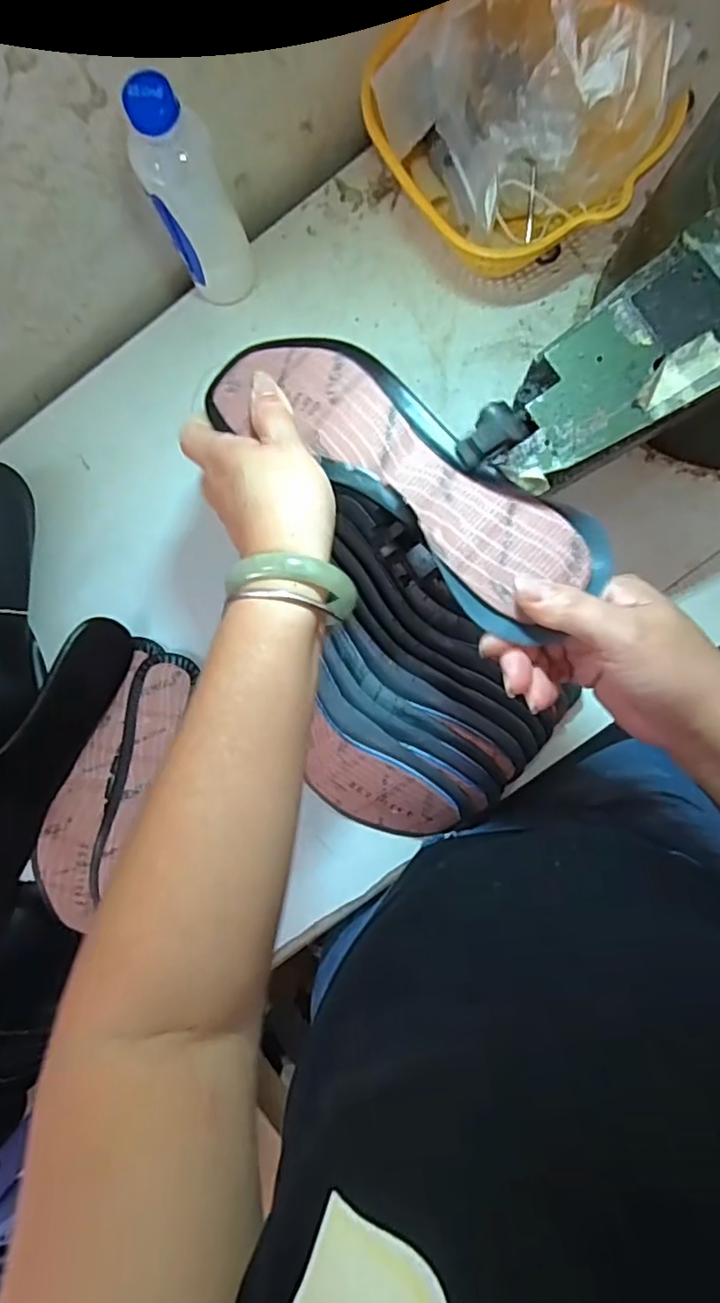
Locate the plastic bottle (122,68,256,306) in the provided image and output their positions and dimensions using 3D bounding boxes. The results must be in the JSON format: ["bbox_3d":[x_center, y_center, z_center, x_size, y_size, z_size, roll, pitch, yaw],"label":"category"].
[{"bbox_3d":[-0.120,-0.323,0.451,0.045,0.168,0.047,7,92,7],"label":"plastic bottle"}]

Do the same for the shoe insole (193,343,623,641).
[{"bbox_3d":[0.016,-0.105,0.347,0.254,0.021,0.073,40,95,14],"label":"shoe insole"}]

